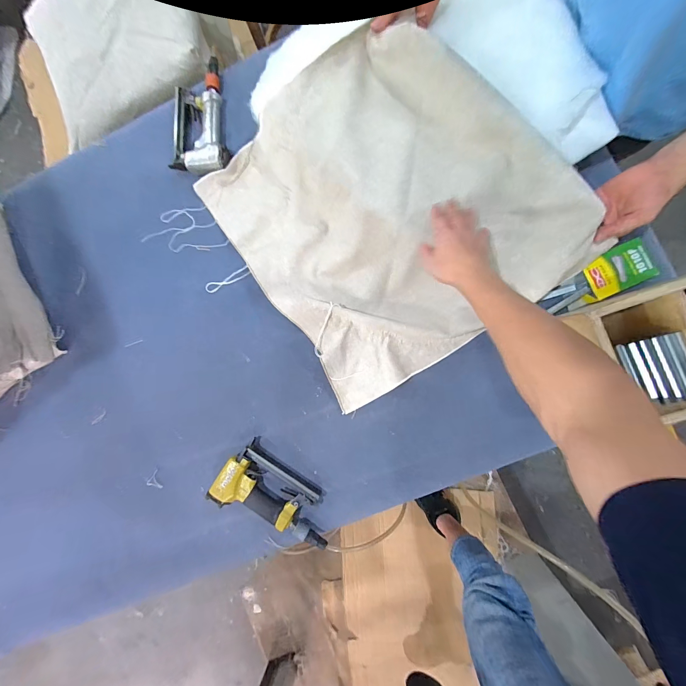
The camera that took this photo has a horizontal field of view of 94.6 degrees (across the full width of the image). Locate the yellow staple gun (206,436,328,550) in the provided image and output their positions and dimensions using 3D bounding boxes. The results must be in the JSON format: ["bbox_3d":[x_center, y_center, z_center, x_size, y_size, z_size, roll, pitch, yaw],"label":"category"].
[{"bbox_3d":[-0.135,0.322,0.639,0.250,0.051,0.141,35,92,8],"label":"yellow staple gun"}]

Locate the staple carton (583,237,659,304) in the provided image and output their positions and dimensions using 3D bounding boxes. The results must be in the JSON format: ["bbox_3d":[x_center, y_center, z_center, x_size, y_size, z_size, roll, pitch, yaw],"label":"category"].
[{"bbox_3d":[0.491,-0.130,0.568,0.121,0.020,0.072,-25,84,6],"label":"staple carton"}]

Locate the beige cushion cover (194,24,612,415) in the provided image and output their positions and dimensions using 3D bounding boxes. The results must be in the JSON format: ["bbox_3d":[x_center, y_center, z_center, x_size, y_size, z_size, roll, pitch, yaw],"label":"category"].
[{"bbox_3d":[0.058,-0.246,0.600,0.523,0.125,0.597,-34,83,5],"label":"beige cushion cover"}]

